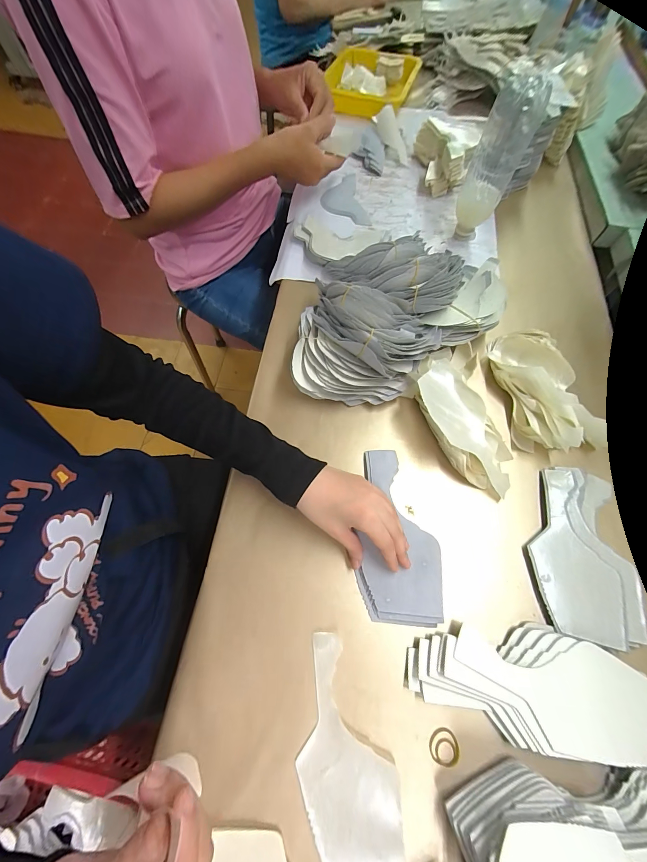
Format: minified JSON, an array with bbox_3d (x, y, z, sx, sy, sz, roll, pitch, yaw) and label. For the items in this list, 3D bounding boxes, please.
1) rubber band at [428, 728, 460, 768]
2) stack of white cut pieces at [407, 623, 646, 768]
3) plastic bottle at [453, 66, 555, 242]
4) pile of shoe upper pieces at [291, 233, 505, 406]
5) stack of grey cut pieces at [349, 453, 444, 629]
[{"bbox_3d":[0.113,0.297,0.299,0.027,0.004,0.028,-6,67,-4],"label":"rubber band"},{"bbox_3d":[0.196,0.246,0.309,0.220,0.017,0.095,4,67,0],"label":"stack of white cut pieces"},{"bbox_3d":[0.243,-0.381,0.465,0.072,0.198,0.066,22,68,12],"label":"plastic bottle"},{"bbox_3d":[0.104,-0.182,0.455,0.281,0.079,0.278,0,67,-1],"label":"pile of shoe upper pieces"},{"bbox_3d":[0.080,0.112,0.364,0.090,0.019,0.191,-5,68,0],"label":"stack of grey cut pieces"}]

